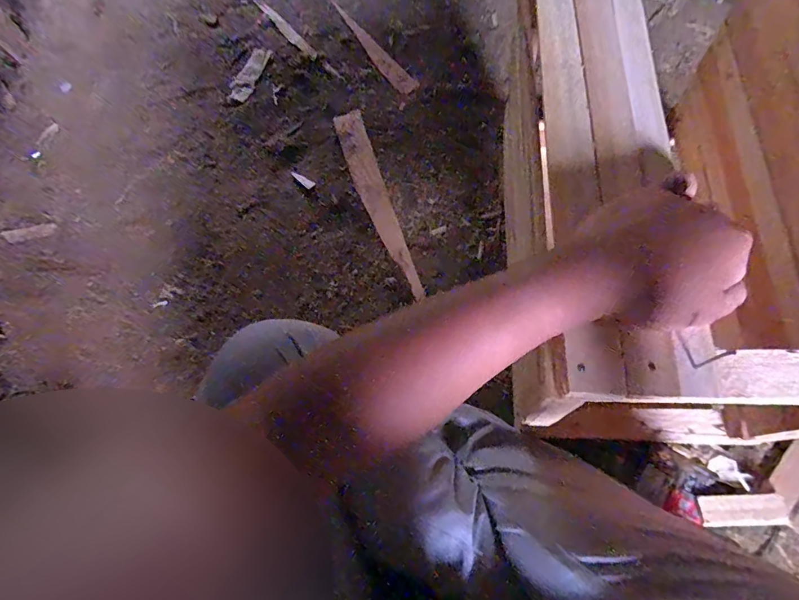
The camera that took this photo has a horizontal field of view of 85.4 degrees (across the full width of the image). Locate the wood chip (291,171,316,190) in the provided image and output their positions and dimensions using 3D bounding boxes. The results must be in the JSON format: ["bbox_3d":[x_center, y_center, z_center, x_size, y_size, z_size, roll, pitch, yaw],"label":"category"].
[{"bbox_3d":[-0.178,-0.220,0.795,0.046,0.005,0.020,37,65,-3],"label":"wood chip"}]

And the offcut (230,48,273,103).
[{"bbox_3d":[-0.298,-0.450,0.859,0.048,0.018,0.132,16,73,12],"label":"offcut"}]

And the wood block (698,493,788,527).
[{"bbox_3d":[0.437,0.266,0.551,0.101,0.013,0.037,-5,70,5],"label":"wood block"}]

